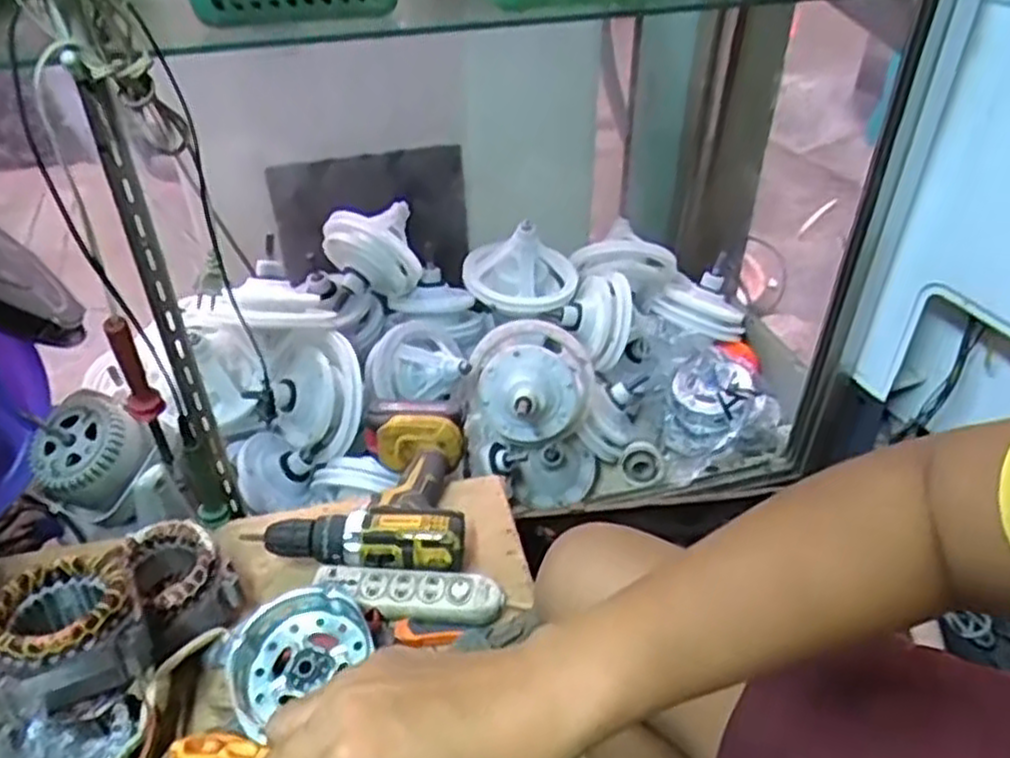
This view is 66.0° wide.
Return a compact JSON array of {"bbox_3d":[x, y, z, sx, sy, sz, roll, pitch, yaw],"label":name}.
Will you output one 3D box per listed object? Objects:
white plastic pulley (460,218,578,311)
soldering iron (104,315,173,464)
[{"bbox_3d":[0.023,-0.192,1.167,0.171,0.109,0.162,-1,39,0],"label":"white plastic pulley"},{"bbox_3d":[-0.328,0.013,0.702,0.027,0.173,0.023,-25,45,-27],"label":"soldering iron"}]

